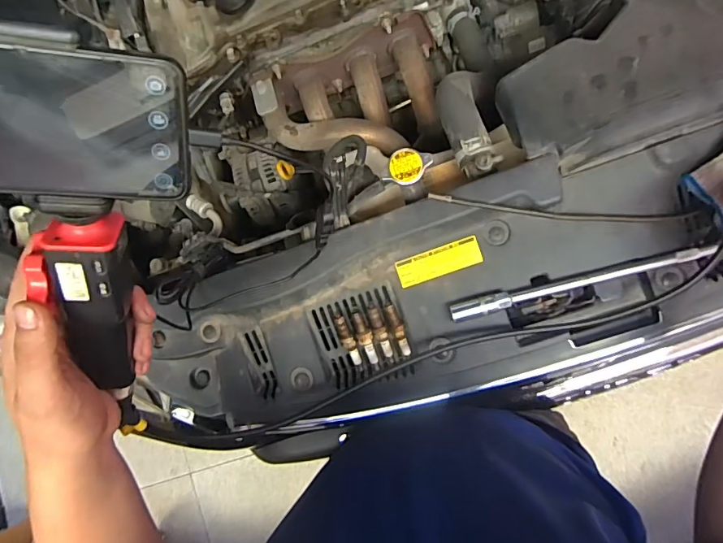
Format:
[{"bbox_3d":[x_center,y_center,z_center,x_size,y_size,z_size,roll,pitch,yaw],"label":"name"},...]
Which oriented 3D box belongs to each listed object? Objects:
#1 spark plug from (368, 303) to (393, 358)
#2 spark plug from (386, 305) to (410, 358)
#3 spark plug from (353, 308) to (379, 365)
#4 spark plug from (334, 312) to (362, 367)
[{"bbox_3d":[0.024,0.070,0.536,0.016,0.019,0.069,-18,103,8],"label":"spark plug"},{"bbox_3d":[0.043,0.069,0.531,0.013,0.014,0.063,-21,104,8],"label":"spark plug"},{"bbox_3d":[0.005,0.075,0.531,0.015,0.014,0.067,-19,97,8],"label":"spark plug"},{"bbox_3d":[-0.015,0.081,0.544,0.015,0.019,0.068,-19,111,8],"label":"spark plug"}]

